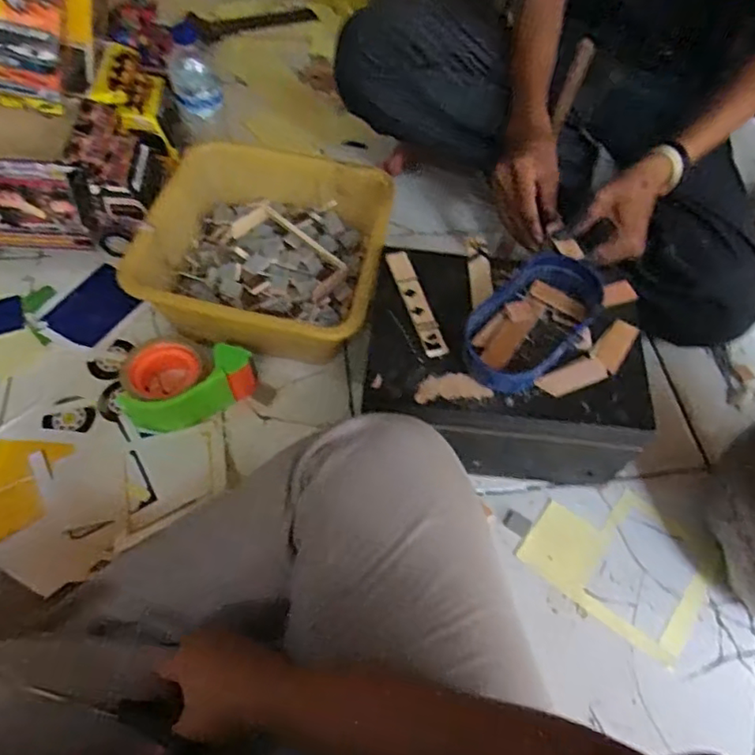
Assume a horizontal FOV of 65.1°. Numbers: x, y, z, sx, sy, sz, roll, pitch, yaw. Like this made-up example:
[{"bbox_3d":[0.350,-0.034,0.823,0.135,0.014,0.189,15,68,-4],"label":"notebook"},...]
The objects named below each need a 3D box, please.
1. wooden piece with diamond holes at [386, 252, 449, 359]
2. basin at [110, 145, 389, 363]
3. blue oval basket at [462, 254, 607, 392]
[{"bbox_3d":[0.039,-0.079,0.616,0.025,0.008,0.139,-13,59,-11],"label":"wooden piece with diamond holes"},{"bbox_3d":[-0.128,-0.146,0.739,0.269,0.129,0.265,12,58,4],"label":"basin"},{"bbox_3d":[0.156,-0.054,0.587,0.089,0.048,0.180,37,63,18],"label":"blue oval basket"}]

